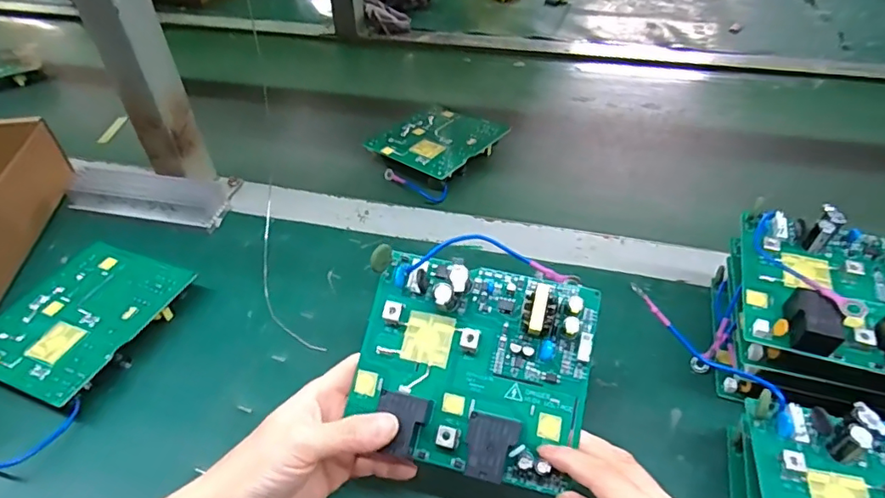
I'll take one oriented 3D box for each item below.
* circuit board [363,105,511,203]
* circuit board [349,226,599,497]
[{"bbox_3d":[-0.007,-0.119,0.592,0.106,0.020,0.137,27,51,27],"label":"circuit board"},{"bbox_3d":[0.018,0.057,0.291,0.127,0.025,0.126,12,76,10],"label":"circuit board"}]

